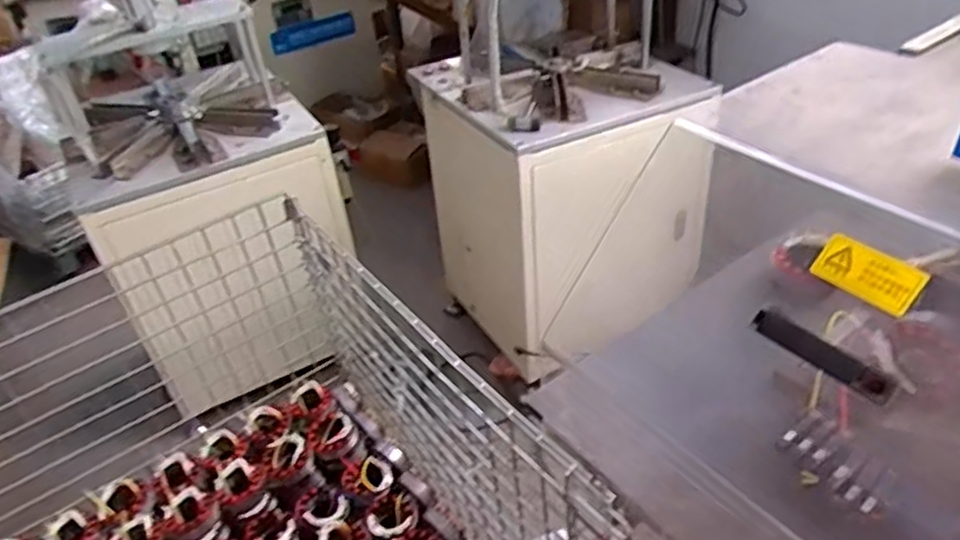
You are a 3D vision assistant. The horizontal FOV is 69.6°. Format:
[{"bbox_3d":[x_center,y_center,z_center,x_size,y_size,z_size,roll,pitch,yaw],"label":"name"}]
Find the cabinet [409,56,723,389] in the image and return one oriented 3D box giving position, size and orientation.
[{"bbox_3d":[0.211,-0.211,1.831,0.552,0.617,0.529,-21,40,-19],"label":"cabinet"}]

